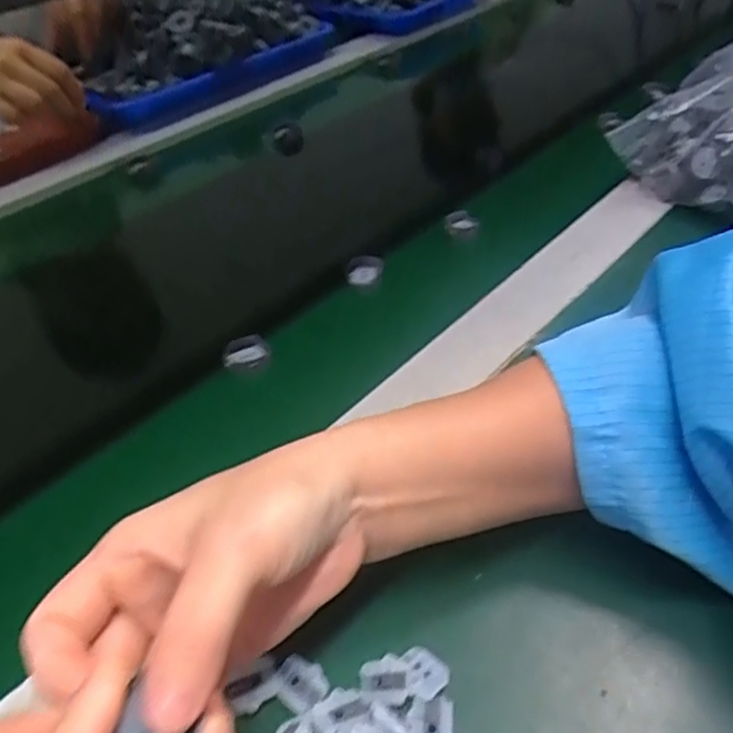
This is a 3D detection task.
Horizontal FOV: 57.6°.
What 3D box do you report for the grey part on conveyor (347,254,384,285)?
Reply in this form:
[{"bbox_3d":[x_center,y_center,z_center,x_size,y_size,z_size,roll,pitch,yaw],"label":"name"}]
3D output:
[{"bbox_3d":[-0.001,-0.071,0.491,0.027,0.011,0.022,-5,42,-1],"label":"grey part on conveyor"}]

